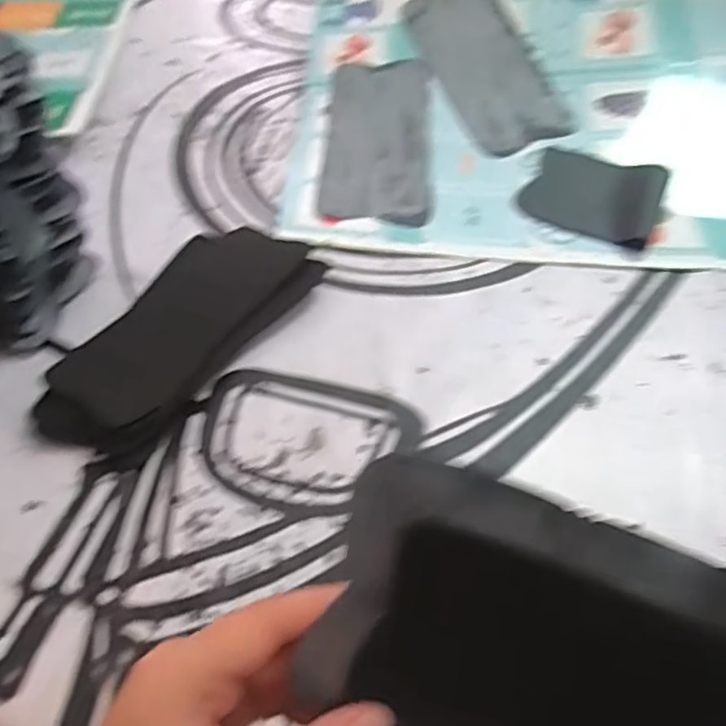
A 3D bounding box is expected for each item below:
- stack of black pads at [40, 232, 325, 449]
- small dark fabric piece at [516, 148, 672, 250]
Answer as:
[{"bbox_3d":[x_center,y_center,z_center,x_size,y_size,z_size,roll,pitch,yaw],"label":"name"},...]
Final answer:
[{"bbox_3d":[-0.119,-0.025,0.401,0.097,0.022,0.196,27,55,18],"label":"stack of black pads"},{"bbox_3d":[0.196,-0.143,0.522,0.107,0.017,0.097,22,53,14],"label":"small dark fabric piece"}]

